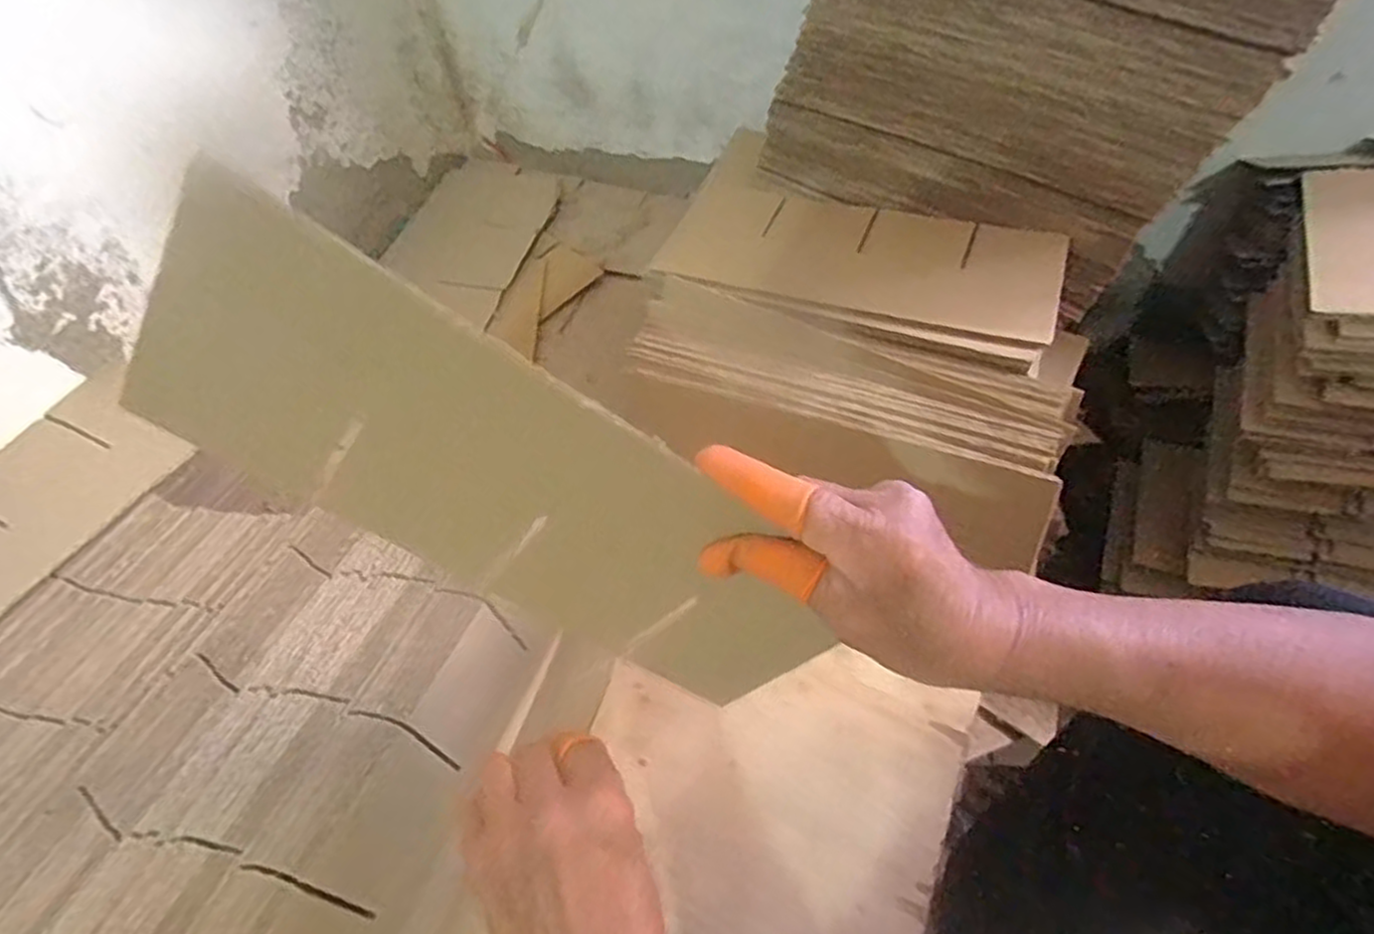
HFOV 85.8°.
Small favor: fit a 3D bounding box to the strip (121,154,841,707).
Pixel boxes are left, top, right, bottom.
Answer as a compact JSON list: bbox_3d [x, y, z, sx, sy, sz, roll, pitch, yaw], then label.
[{"bbox_3d":[-0.067,0.019,0.319,0.307,0.135,0.008,33,39,-22],"label":"strip"}]

